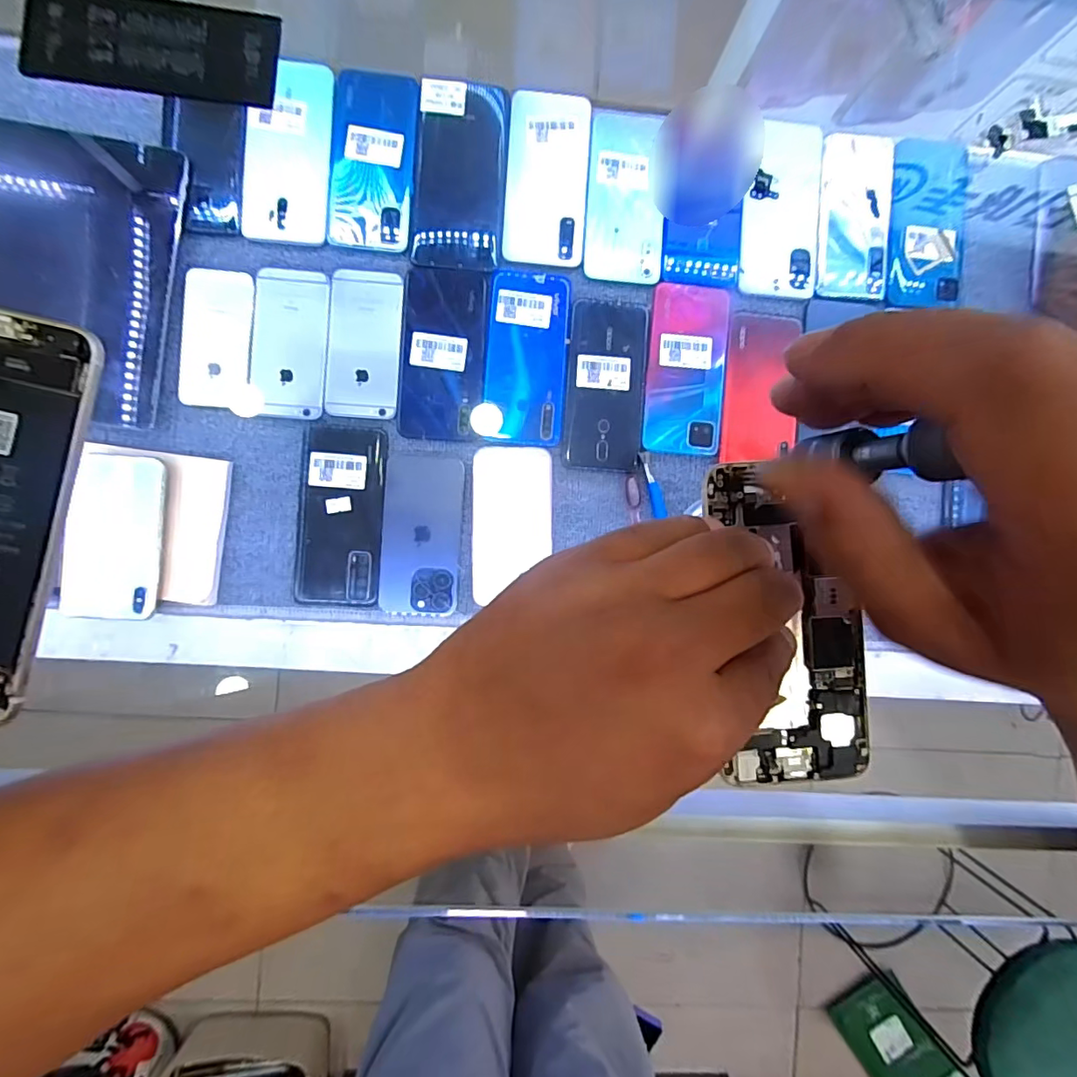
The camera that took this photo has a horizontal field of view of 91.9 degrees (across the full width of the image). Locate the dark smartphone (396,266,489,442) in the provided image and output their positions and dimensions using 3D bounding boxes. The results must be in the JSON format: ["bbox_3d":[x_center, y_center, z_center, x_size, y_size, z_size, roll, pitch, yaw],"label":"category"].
[{"bbox_3d":[-0.089,-0.172,0.484,0.077,0.004,0.156,4,90,-3],"label":"dark smartphone"}]

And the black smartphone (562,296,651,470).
[{"bbox_3d":[0.065,-0.147,0.493,0.074,0.005,0.162,4,90,-3],"label":"black smartphone"}]

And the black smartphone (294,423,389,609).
[{"bbox_3d":[-0.181,-0.021,0.478,0.075,0.008,0.162,4,90,-3],"label":"black smartphone"}]

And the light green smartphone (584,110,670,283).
[{"bbox_3d":[0.084,-0.326,0.494,0.073,0.004,0.160,3,90,-3],"label":"light green smartphone"}]

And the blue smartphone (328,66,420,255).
[{"bbox_3d":[-0.152,-0.349,0.478,0.073,0.004,0.160,4,90,-3],"label":"blue smartphone"}]

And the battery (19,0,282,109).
[{"bbox_3d":[-0.153,-0.197,0.207,0.093,0.006,0.037,5,90,-3],"label":"battery"}]

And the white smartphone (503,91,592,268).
[{"bbox_3d":[0.008,-0.339,0.491,0.075,0.006,0.157,4,90,-3],"label":"white smartphone"}]

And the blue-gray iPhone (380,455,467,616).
[{"bbox_3d":[-0.108,-0.003,0.482,0.070,0.005,0.145,3,90,-3],"label":"blue-gray iPhone"}]

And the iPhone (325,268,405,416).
[{"bbox_3d":[-0.161,-0.181,0.483,0.066,0.005,0.136,4,90,-3],"label":"iPhone"}]

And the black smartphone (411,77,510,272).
[{"bbox_3d":[-0.073,-0.337,0.486,0.081,0.009,0.168,4,90,-3],"label":"black smartphone"}]

